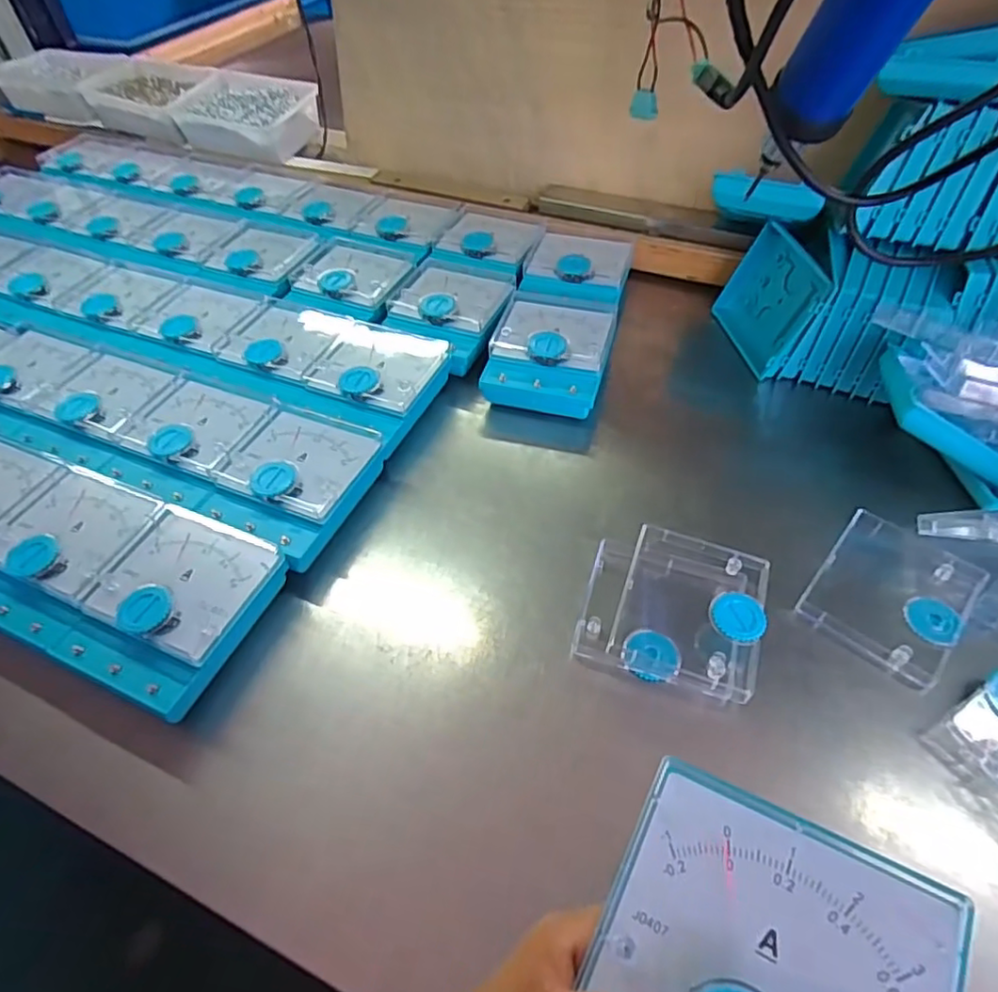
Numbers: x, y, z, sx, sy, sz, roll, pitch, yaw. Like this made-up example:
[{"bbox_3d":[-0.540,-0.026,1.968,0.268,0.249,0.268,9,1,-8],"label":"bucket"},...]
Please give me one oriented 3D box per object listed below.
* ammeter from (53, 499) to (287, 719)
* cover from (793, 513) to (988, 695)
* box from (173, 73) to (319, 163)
[{"bbox_3d":[-0.208,0.074,0.397,0.101,0.055,0.119,17,54,16],"label":"ammeter"},{"bbox_3d":[0.263,0.062,0.404,0.084,0.013,0.110,34,60,26],"label":"cover"},{"bbox_3d":[-0.326,-0.495,0.797,0.168,0.065,0.126,23,56,20],"label":"box"}]

